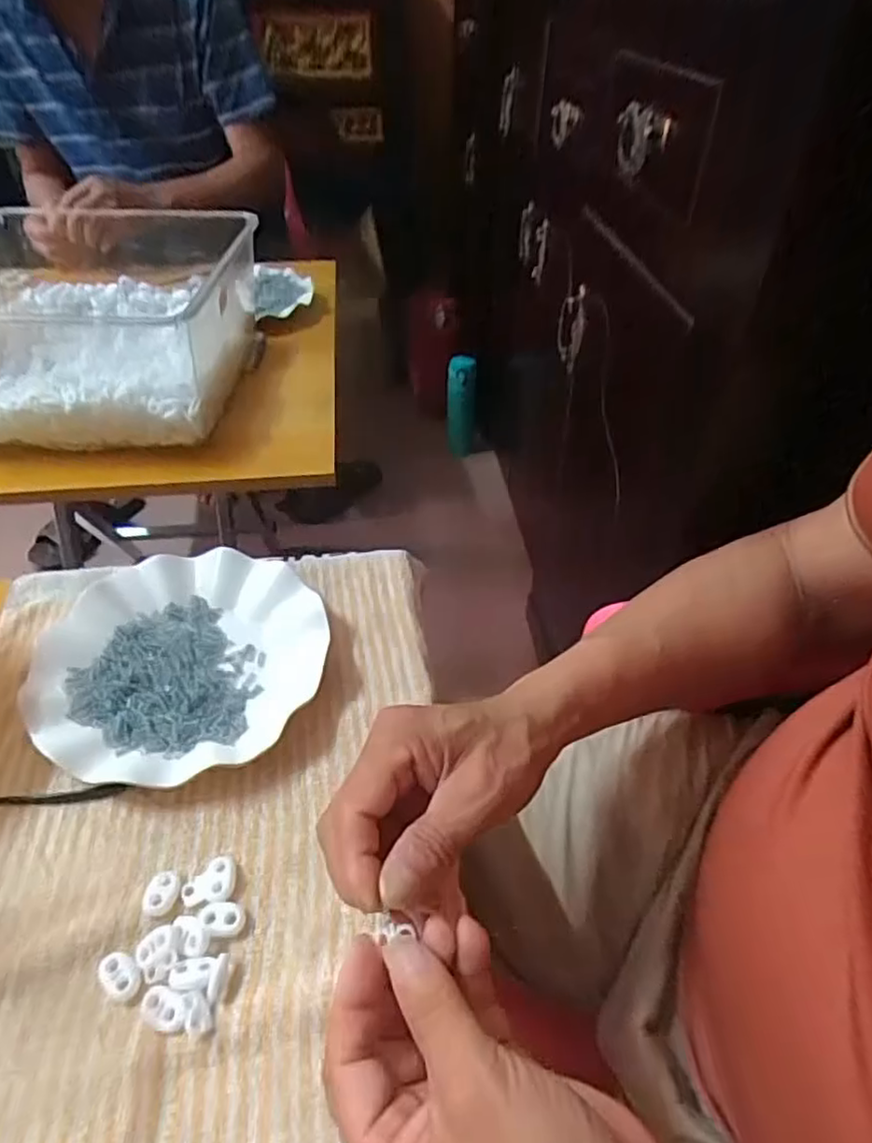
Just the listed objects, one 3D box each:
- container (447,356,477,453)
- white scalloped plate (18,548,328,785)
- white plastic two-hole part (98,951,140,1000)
[{"bbox_3d":[0.056,-0.368,1.483,0.062,0.234,0.057,0,44,0],"label":"container"},{"bbox_3d":[-0.164,0.056,0.424,0.178,0.025,0.175,1,44,-1],"label":"white scalloped plate"},{"bbox_3d":[-0.147,0.187,0.302,0.023,0.004,0.014,30,50,26],"label":"white plastic two-hole part"}]

